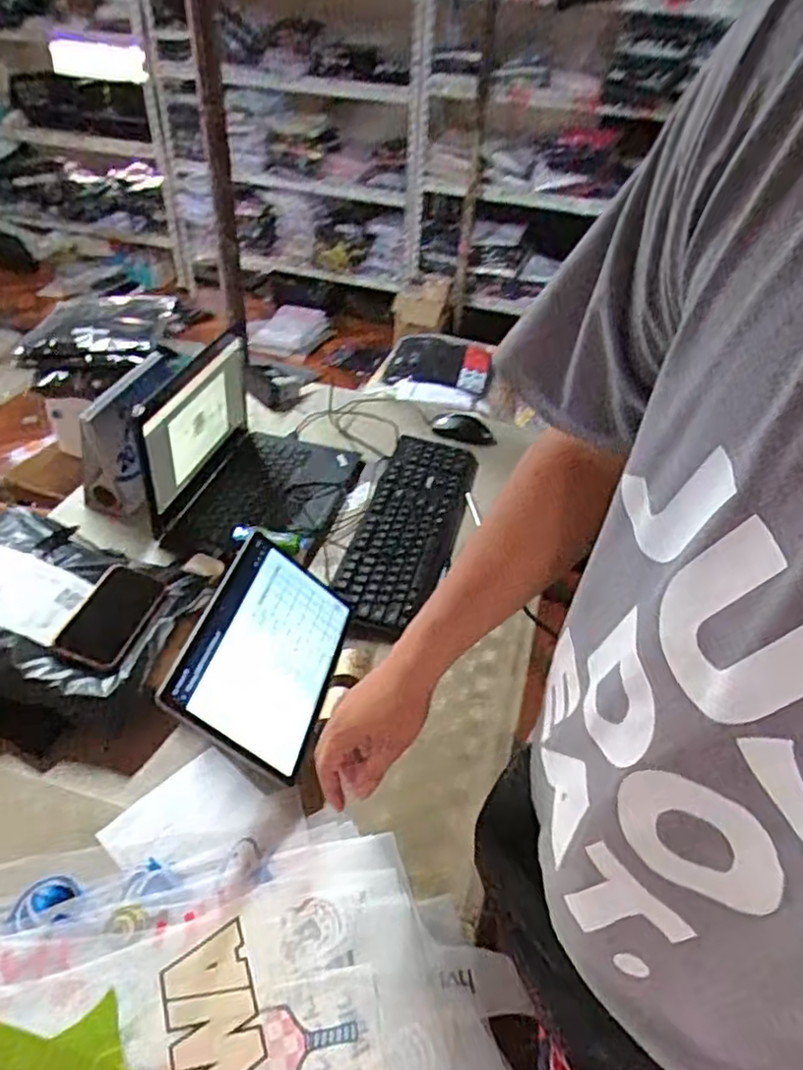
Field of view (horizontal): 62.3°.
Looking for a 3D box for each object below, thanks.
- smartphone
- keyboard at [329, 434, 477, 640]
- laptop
[{"bbox_3d":[-0.339,0.091,0.787,0.078,0.008,0.154,21,37,-3],"label":"smartphone"},{"bbox_3d":[0.002,-0.023,1.010,0.154,0.021,0.465,11,41,12],"label":"keyboard"},{"bbox_3d":[-0.225,-0.148,1.019,0.250,0.196,0.341,12,41,9],"label":"laptop"}]

